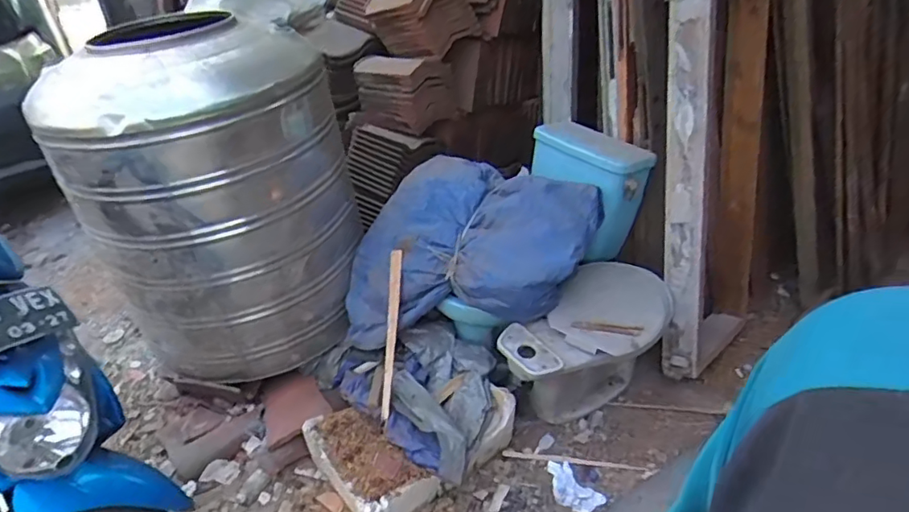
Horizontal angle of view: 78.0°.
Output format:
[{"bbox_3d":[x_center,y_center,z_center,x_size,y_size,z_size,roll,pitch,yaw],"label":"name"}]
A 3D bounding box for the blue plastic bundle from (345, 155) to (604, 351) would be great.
[{"bbox_3d":[0.053,-0.030,1.890,0.776,0.459,0.559,7,33,11],"label":"blue plastic bundle"}]

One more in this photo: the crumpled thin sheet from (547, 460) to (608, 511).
[{"bbox_3d":[0.339,0.680,1.656,0.114,0.012,0.190,-20,37,-28],"label":"crumpled thin sheet"}]

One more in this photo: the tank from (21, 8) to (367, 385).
[{"bbox_3d":[-0.726,-0.165,1.763,0.643,0.988,0.658,13,34,20],"label":"tank"}]

